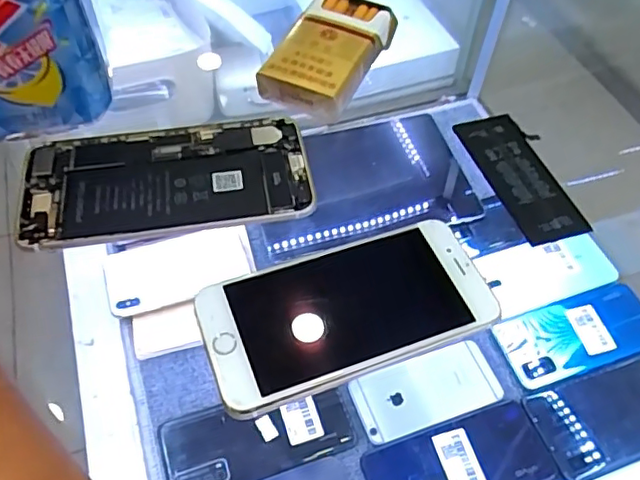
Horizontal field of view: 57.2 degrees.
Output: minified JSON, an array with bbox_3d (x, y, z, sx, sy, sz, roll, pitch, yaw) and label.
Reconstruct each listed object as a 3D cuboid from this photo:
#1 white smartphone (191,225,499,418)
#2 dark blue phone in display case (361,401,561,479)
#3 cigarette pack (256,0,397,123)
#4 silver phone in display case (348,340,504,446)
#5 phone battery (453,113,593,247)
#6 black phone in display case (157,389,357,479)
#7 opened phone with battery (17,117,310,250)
[{"bbox_3d":[0.013,0.031,0.276,0.133,0.007,0.064,-18,56,-13],"label":"white smartphone"},{"bbox_3d":[0.122,0.195,0.506,0.157,0.004,0.074,-15,55,-12],"label":"dark blue phone in display case"},{"bbox_3d":[0.006,-0.121,0.380,0.058,0.028,0.093,22,56,15],"label":"cigarette pack"},{"bbox_3d":[0.099,0.140,0.547,0.135,0.006,0.063,-16,55,-12],"label":"silver phone in display case"},{"bbox_3d":[0.116,-0.038,0.340,0.038,0.010,0.091,-18,57,-11],"label":"phone battery"},{"bbox_3d":[-0.056,0.172,0.517,0.163,0.013,0.074,-15,55,-11],"label":"black phone in display case"},{"bbox_3d":[-0.085,-0.033,0.327,0.154,0.007,0.079,-11,54,-9],"label":"opened phone with battery"}]

